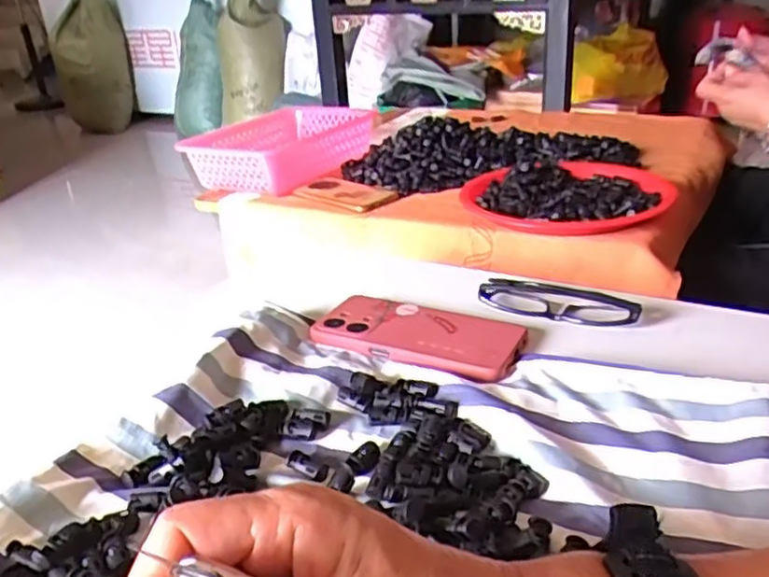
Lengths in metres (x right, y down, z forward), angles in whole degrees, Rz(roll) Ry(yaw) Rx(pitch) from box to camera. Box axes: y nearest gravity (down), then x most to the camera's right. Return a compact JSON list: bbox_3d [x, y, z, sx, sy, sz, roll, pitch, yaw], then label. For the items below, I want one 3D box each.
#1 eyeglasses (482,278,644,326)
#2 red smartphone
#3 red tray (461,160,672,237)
[{"bbox_3d":[0.150,0.011,0.589,0.135,0.030,0.030,8,28,21],"label":"eyeglasses"},{"bbox_3d":[0.026,0.034,0.557,0.169,0.006,0.093,7,27,20],"label":"red smartphone"},{"bbox_3d":[0.235,-0.132,0.890,0.255,0.028,0.272,3,26,12],"label":"red tray"}]

